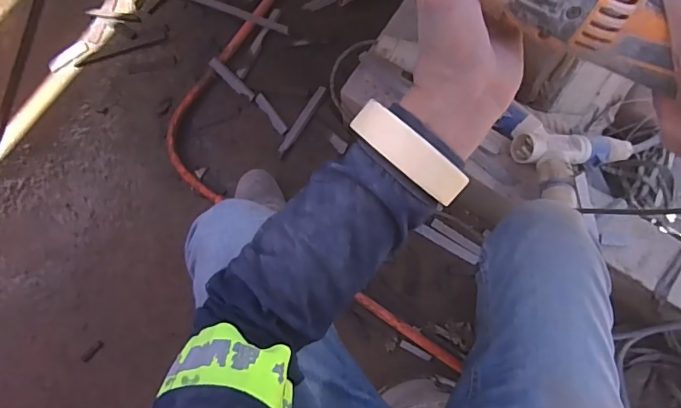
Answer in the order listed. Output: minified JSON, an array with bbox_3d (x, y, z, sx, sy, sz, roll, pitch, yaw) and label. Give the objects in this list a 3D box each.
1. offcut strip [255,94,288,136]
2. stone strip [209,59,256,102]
[{"bbox_3d":[-0.151,-0.196,1.016,0.020,0.004,0.106,-35,82,-5],"label":"offcut strip"},{"bbox_3d":[-0.236,-0.271,1.018,0.119,0.007,0.022,42,88,-5],"label":"stone strip"}]

